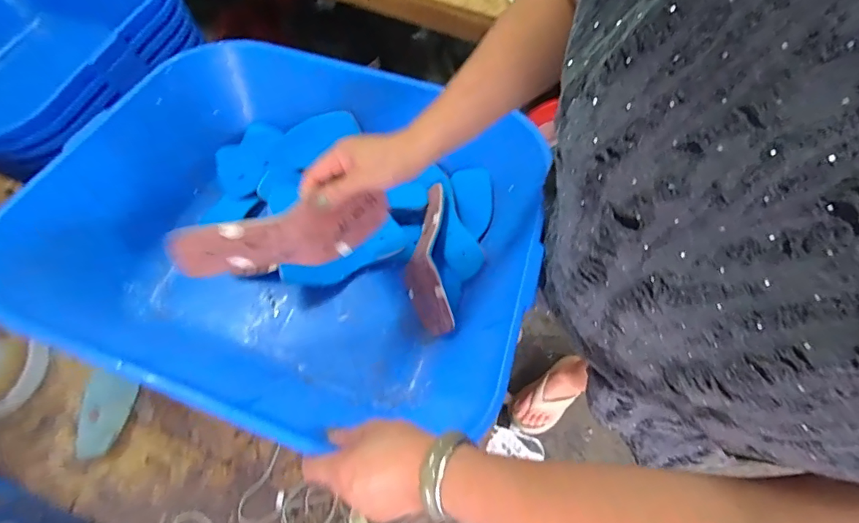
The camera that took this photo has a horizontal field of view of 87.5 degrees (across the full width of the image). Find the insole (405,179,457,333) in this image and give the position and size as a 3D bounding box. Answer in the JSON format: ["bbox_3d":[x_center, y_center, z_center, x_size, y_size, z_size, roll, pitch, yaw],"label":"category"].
[{"bbox_3d":[-0.005,-0.013,0.650,0.063,0.061,0.235,-4,68,-1],"label":"insole"}]

